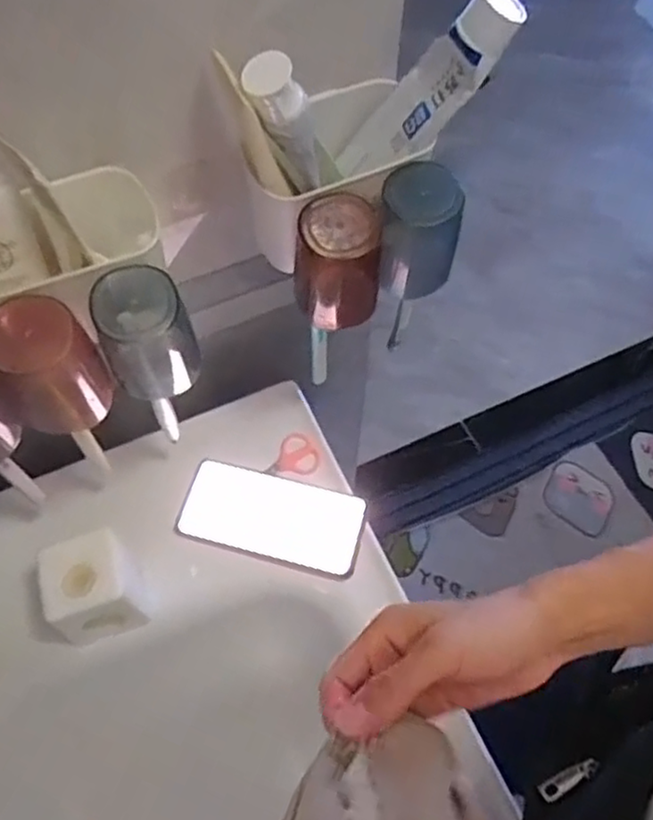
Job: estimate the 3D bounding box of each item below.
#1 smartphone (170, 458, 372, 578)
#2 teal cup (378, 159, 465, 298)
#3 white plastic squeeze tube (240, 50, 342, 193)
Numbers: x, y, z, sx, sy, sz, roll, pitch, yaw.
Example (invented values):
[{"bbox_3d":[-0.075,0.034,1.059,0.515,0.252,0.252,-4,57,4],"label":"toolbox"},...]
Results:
[{"bbox_3d":[-0.048,0.096,0.624,0.161,0.010,0.081,14,61,8],"label":"smartphone"},{"bbox_3d":[0.065,-0.122,0.495,0.055,0.096,0.050,15,62,8],"label":"teal cup"},{"bbox_3d":[-0.021,-0.173,0.419,0.025,0.085,0.026,6,57,33],"label":"white plastic squeeze tube"}]

